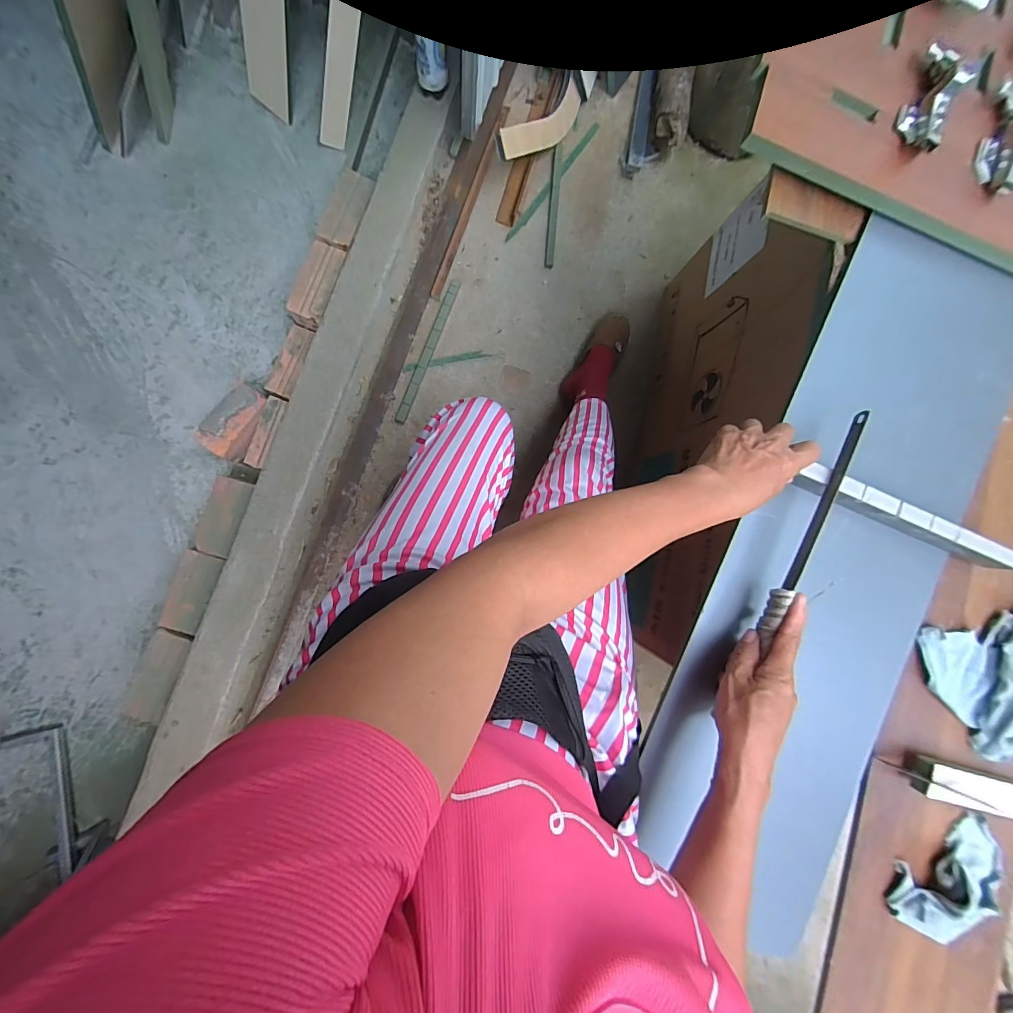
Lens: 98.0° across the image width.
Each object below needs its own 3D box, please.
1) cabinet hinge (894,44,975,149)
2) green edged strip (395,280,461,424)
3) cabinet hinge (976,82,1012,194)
[{"bbox_3d":[0.415,-0.399,0.426,0.034,0.033,0.105,23,86,-5],"label":"cabinet hinge"},{"bbox_3d":[-0.172,-0.342,0.961,0.024,0.013,0.341,20,87,-5],"label":"green edged strip"},{"bbox_3d":[0.510,-0.376,0.444,0.035,0.022,0.120,25,86,-5],"label":"cabinet hinge"}]

